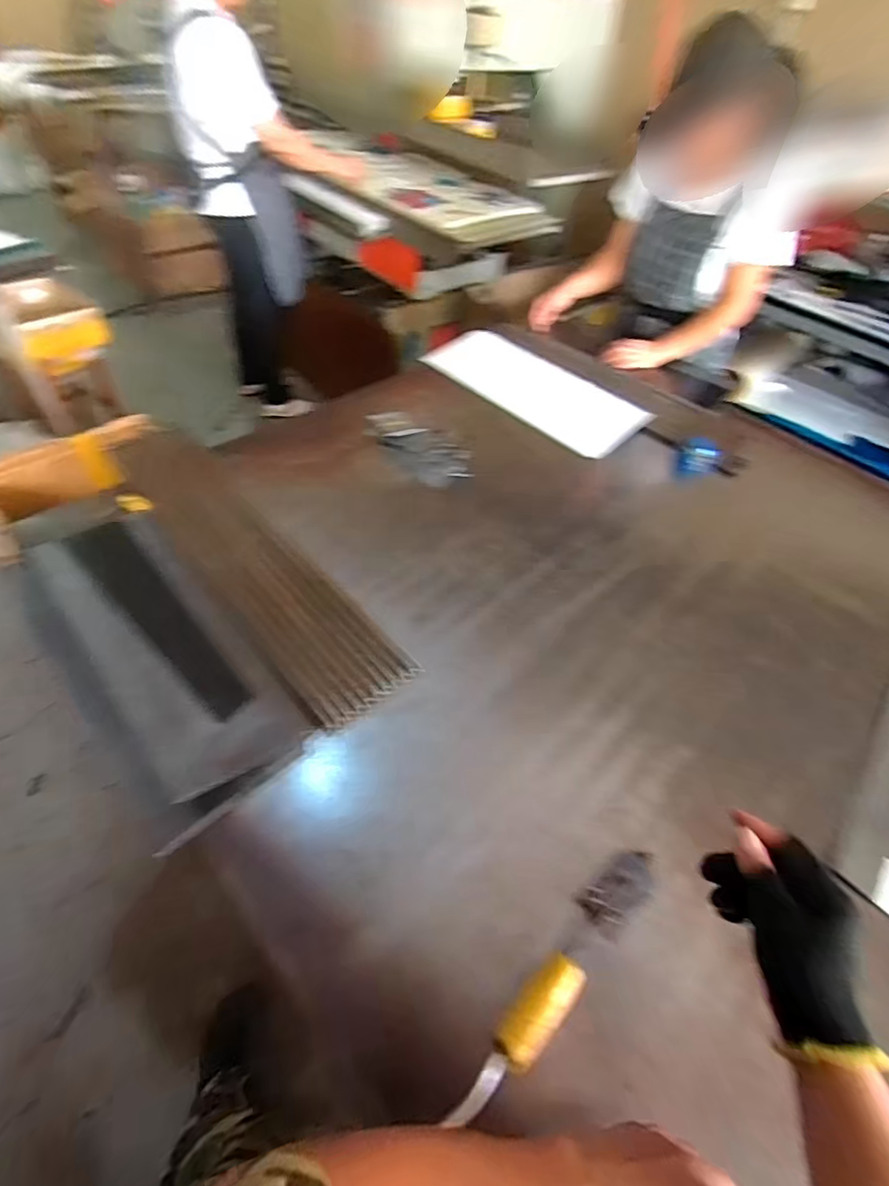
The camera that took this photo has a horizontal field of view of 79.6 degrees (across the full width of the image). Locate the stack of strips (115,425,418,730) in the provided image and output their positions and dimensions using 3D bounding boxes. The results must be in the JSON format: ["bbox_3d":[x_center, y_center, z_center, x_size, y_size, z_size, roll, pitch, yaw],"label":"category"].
[{"bbox_3d":[-0.356,-0.082,0.892,0.154,0.018,0.762,-33,61,-30],"label":"stack of strips"}]

